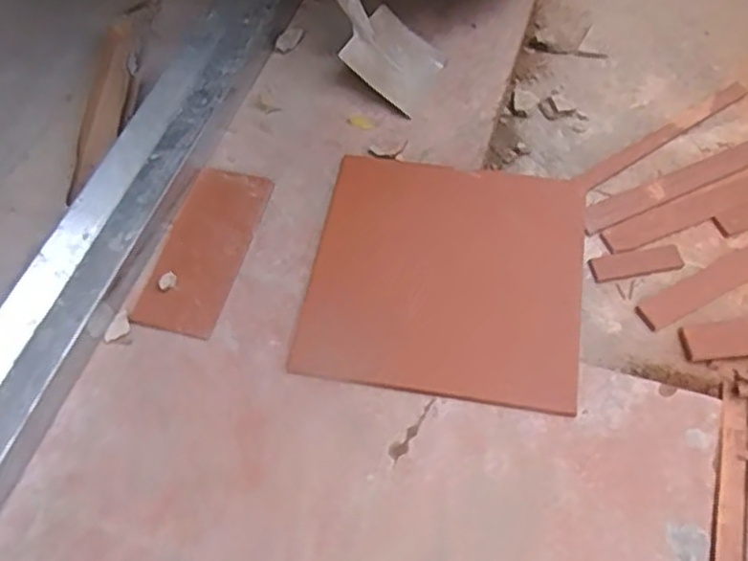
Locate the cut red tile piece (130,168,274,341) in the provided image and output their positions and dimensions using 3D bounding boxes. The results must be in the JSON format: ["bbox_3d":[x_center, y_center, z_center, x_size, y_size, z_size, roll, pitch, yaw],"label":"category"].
[{"bbox_3d":[-0.325,-0.065,1.372,0.158,0.015,0.372,12,60,8],"label":"cut red tile piece"}]

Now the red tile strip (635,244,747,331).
[{"bbox_3d":[0.744,-0.037,1.382,0.526,0.007,0.071,-28,61,-12],"label":"red tile strip"}]

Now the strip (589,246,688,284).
[{"bbox_3d":[0.518,-0.033,1.383,0.186,0.005,0.054,-11,59,-3],"label":"strip"}]

